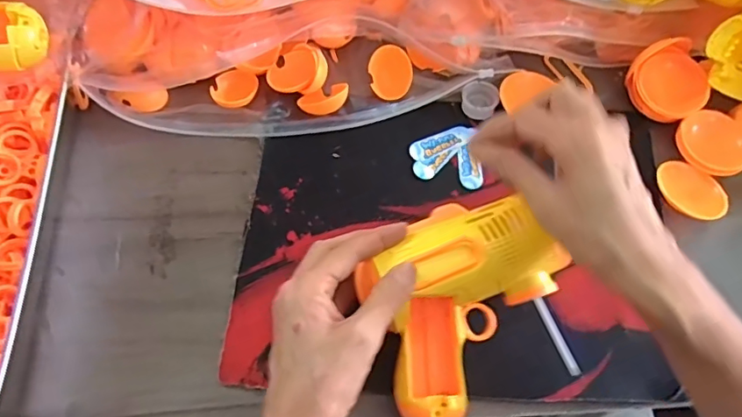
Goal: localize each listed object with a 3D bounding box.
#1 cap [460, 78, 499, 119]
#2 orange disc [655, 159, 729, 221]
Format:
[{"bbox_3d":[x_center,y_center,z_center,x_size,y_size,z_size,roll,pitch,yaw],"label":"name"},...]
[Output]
[{"bbox_3d":[0.090,-0.091,0.435,0.029,0.012,0.033,32,71,10],"label":"cap"},{"bbox_3d":[0.249,-0.013,0.408,0.054,0.008,0.044,28,71,13],"label":"orange disc"}]

